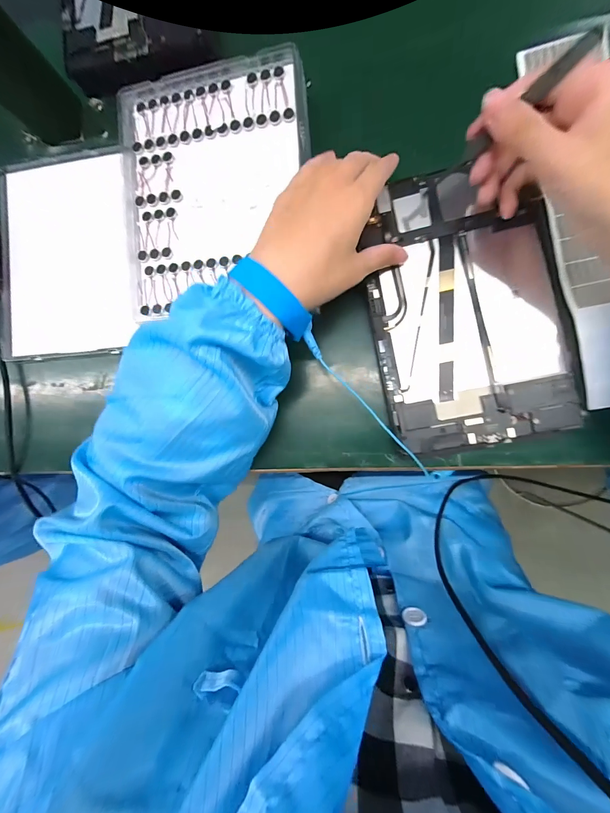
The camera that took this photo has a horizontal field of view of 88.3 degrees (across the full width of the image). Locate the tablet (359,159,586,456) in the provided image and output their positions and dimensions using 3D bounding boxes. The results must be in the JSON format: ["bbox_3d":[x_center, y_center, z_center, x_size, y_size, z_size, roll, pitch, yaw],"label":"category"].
[{"bbox_3d":[0.134,-0.086,0.265,0.150,0.015,0.234,-10,86,8],"label":"tablet"}]

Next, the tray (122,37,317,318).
[{"bbox_3d":[-0.081,-0.196,0.279,0.166,0.013,0.206,-4,88,6],"label":"tray"}]

